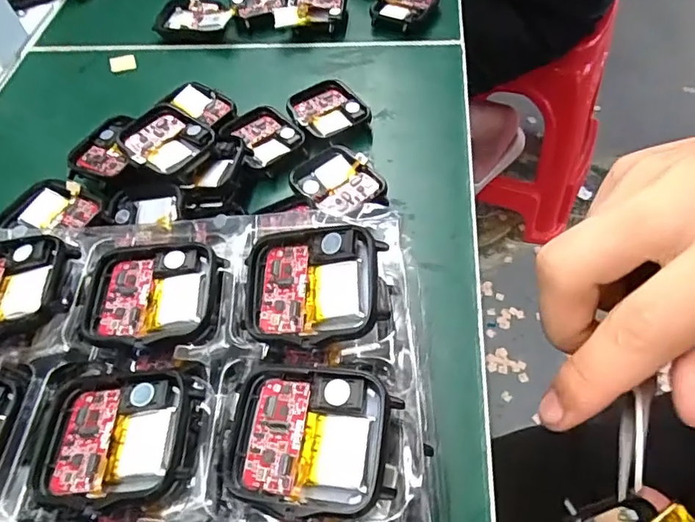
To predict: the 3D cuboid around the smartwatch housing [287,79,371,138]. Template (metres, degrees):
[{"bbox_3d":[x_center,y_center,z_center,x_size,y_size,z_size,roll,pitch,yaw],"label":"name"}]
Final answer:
[{"bbox_3d":[-0.011,-0.083,0.296,0.038,0.012,0.040,-30,57,-15],"label":"smartwatch housing"}]

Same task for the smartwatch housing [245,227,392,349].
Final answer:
[{"bbox_3d":[-0.012,0.008,0.167,0.044,0.015,0.036,3,57,6],"label":"smartwatch housing"}]

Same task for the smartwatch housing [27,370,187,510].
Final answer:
[{"bbox_3d":[-0.069,0.050,0.152,0.043,0.005,0.038,0,57,4],"label":"smartwatch housing"}]

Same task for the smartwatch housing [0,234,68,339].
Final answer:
[{"bbox_3d":[-0.119,0.010,0.180,0.045,0.008,0.039,-8,55,0],"label":"smartwatch housing"}]

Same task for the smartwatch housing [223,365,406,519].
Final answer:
[{"bbox_3d":[-0.011,0.047,0.142,0.044,0.007,0.037,4,58,6],"label":"smartwatch housing"}]

